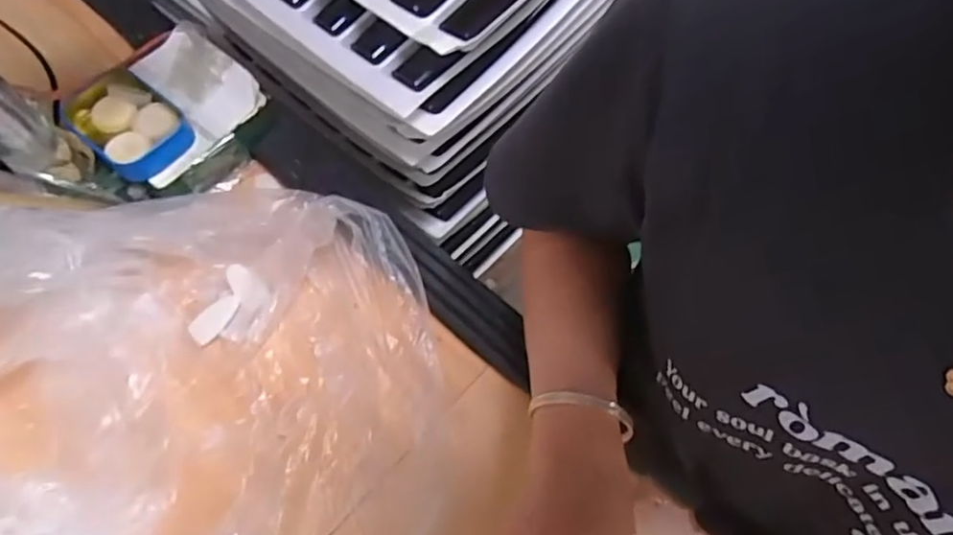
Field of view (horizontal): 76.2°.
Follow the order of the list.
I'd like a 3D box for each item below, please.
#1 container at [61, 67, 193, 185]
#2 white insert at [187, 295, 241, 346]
[{"bbox_3d":[-0.283,-0.117,0.495,0.103,0.025,0.068,36,72,17],"label":"container"},{"bbox_3d":[-0.200,0.040,0.466,0.044,0.004,0.020,-39,89,-4],"label":"white insert"}]

